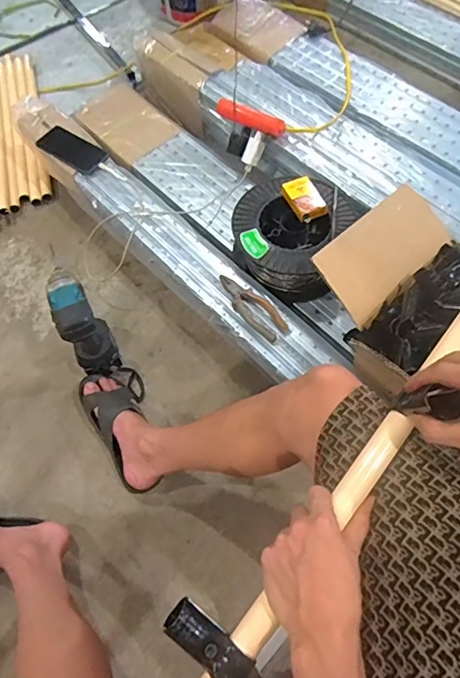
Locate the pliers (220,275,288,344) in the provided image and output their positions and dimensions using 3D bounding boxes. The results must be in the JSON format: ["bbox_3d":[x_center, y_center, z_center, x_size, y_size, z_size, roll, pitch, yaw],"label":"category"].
[{"bbox_3d":[0.038,-0.061,0.889,0.053,0.012,0.158,-39,68,-18],"label":"pliers"}]

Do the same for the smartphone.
[{"bbox_3d":[-0.352,-0.424,1.088,0.150,0.011,0.079,32,70,7],"label":"smartphone"}]

